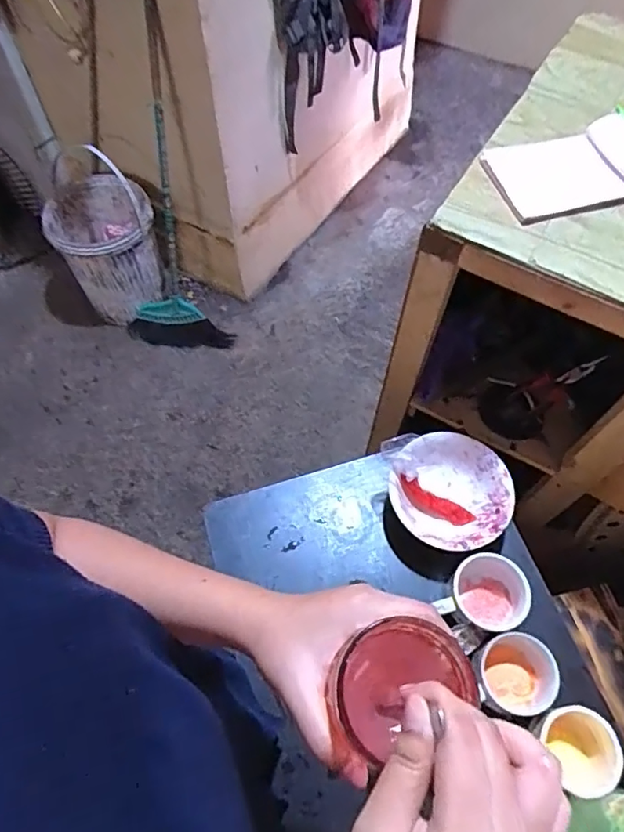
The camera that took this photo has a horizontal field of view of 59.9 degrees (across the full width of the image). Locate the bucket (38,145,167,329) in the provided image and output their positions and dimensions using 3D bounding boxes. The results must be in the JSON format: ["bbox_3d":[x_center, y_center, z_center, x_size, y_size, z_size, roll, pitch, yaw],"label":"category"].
[{"bbox_3d":[-0.602,-0.522,1.598,0.292,0.370,0.295,-18,62,-8],"label":"bucket"}]

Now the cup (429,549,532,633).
[{"bbox_3d":[0.210,0.218,0.659,0.087,0.080,0.082,16,62,10],"label":"cup"}]

